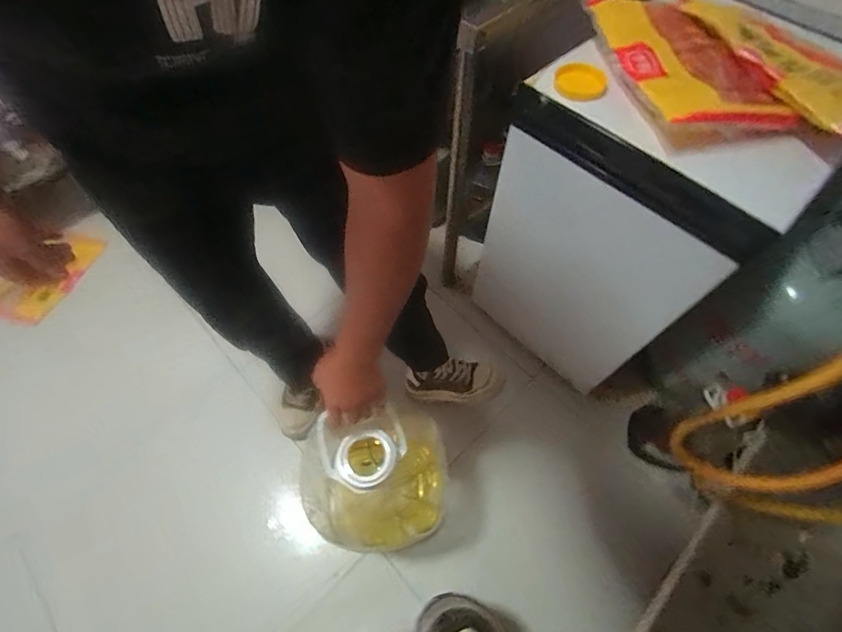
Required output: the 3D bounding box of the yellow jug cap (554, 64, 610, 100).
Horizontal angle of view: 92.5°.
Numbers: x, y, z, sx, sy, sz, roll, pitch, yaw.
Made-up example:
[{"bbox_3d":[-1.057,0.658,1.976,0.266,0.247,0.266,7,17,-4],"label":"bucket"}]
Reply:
[{"bbox_3d":[0.261,-0.381,0.658,0.083,0.013,0.092,7,61,2],"label":"yellow jug cap"}]

